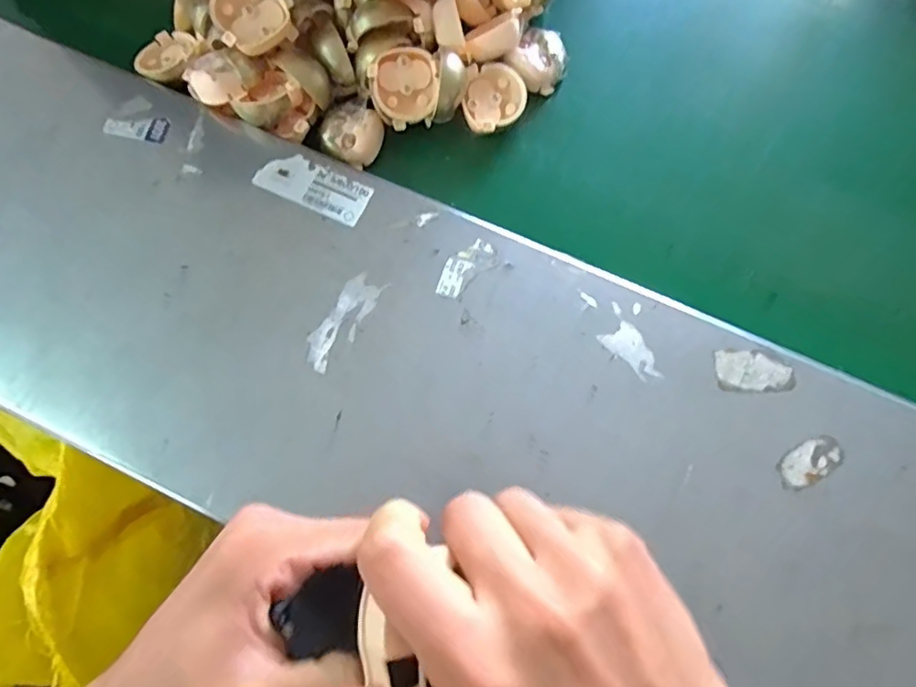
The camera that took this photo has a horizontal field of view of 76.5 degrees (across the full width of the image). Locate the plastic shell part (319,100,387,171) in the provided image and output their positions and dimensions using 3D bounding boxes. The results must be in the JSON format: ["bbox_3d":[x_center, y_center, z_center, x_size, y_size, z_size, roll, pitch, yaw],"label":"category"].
[{"bbox_3d":[-0.078,-0.154,0.427,0.044,0.021,0.044,0,84,-2],"label":"plastic shell part"}]

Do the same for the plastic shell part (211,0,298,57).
[{"bbox_3d":[-0.141,-0.223,0.395,0.048,0.022,0.049,-31,90,-8],"label":"plastic shell part"}]

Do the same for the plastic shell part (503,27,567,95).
[{"bbox_3d":[0.062,-0.214,0.445,0.038,0.029,0.045,32,76,8],"label":"plastic shell part"}]

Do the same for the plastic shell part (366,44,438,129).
[{"bbox_3d":[-0.038,-0.185,0.420,0.049,0.016,0.048,-6,109,-17],"label":"plastic shell part"}]

